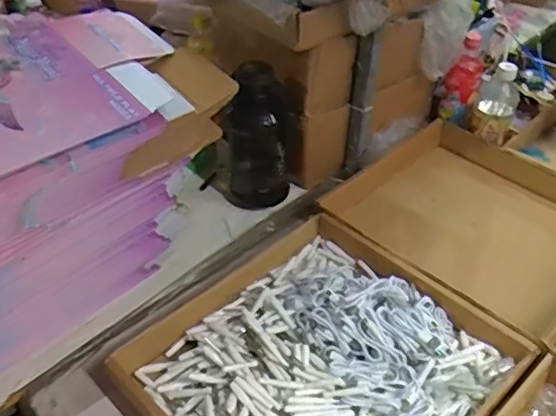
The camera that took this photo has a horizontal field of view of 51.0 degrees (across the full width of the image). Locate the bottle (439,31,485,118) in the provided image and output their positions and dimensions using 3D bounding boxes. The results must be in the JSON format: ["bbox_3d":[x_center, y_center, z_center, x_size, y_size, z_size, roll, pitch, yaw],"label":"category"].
[{"bbox_3d":[0.329,-0.228,1.049,0.065,0.165,0.048,11,42,13],"label":"bottle"}]

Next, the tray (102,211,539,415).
[{"bbox_3d":[0.051,0.181,0.698,0.360,0.050,0.385,33,50,33],"label":"tray"}]

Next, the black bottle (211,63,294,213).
[{"bbox_3d":[-0.035,-0.110,0.910,0.111,0.227,0.074,-2,40,-2],"label":"black bottle"}]

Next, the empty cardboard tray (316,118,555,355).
[{"bbox_3d":[0.311,0.026,0.914,0.340,0.068,0.388,-33,50,-33],"label":"empty cardboard tray"}]

